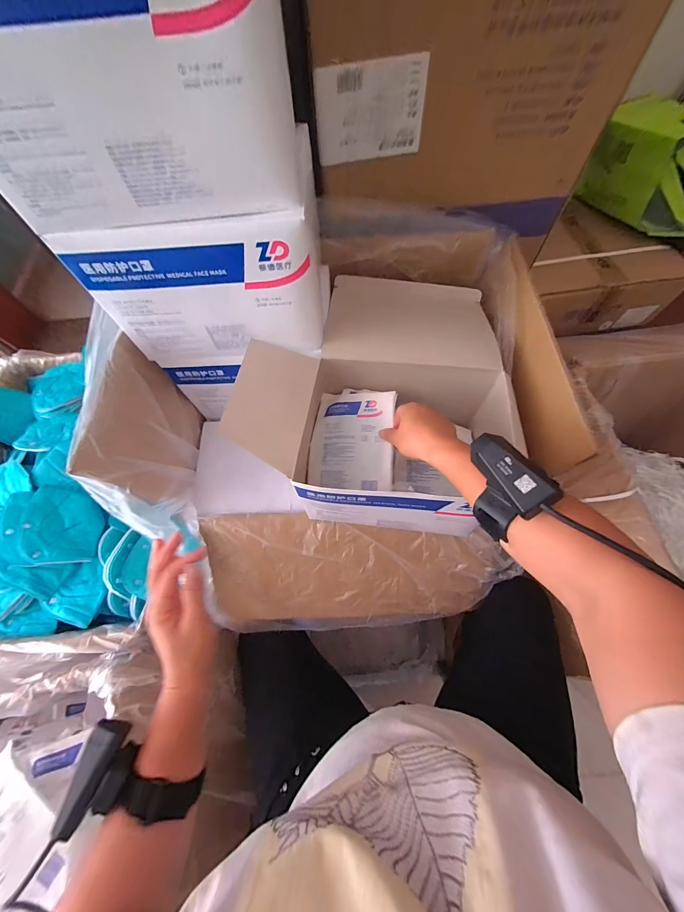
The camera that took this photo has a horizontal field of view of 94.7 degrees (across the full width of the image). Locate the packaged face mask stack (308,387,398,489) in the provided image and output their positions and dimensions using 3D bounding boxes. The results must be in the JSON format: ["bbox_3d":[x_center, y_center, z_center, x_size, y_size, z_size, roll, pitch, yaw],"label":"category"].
[{"bbox_3d":[0.016,-0.027,0.481,0.127,0.016,0.156,1,75,17],"label":"packaged face mask stack"}]

